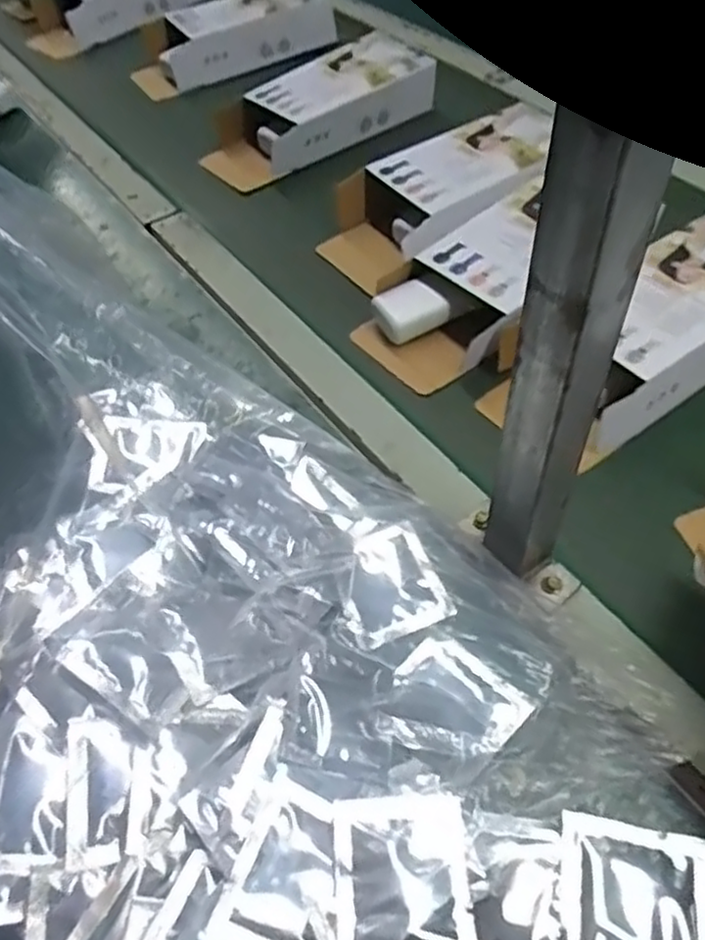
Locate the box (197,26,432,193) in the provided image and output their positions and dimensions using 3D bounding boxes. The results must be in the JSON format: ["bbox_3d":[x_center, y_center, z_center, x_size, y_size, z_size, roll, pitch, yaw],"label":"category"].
[{"bbox_3d":[-0.041,-0.399,0.784,0.255,0.070,0.111,-34,58,-20],"label":"box"}]

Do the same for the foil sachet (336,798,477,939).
[{"bbox_3d":[0.025,0.193,0.332,0.060,0.012,0.071,-5,52,1],"label":"foil sachet"}]

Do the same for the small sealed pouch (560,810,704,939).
[{"bbox_3d":[0.136,0.200,0.332,0.072,0.004,0.062,5,53,8],"label":"small sealed pouch"}]

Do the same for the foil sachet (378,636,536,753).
[{"bbox_3d":[0.053,0.130,0.387,0.069,0.006,0.063,35,62,26],"label":"foil sachet"}]

